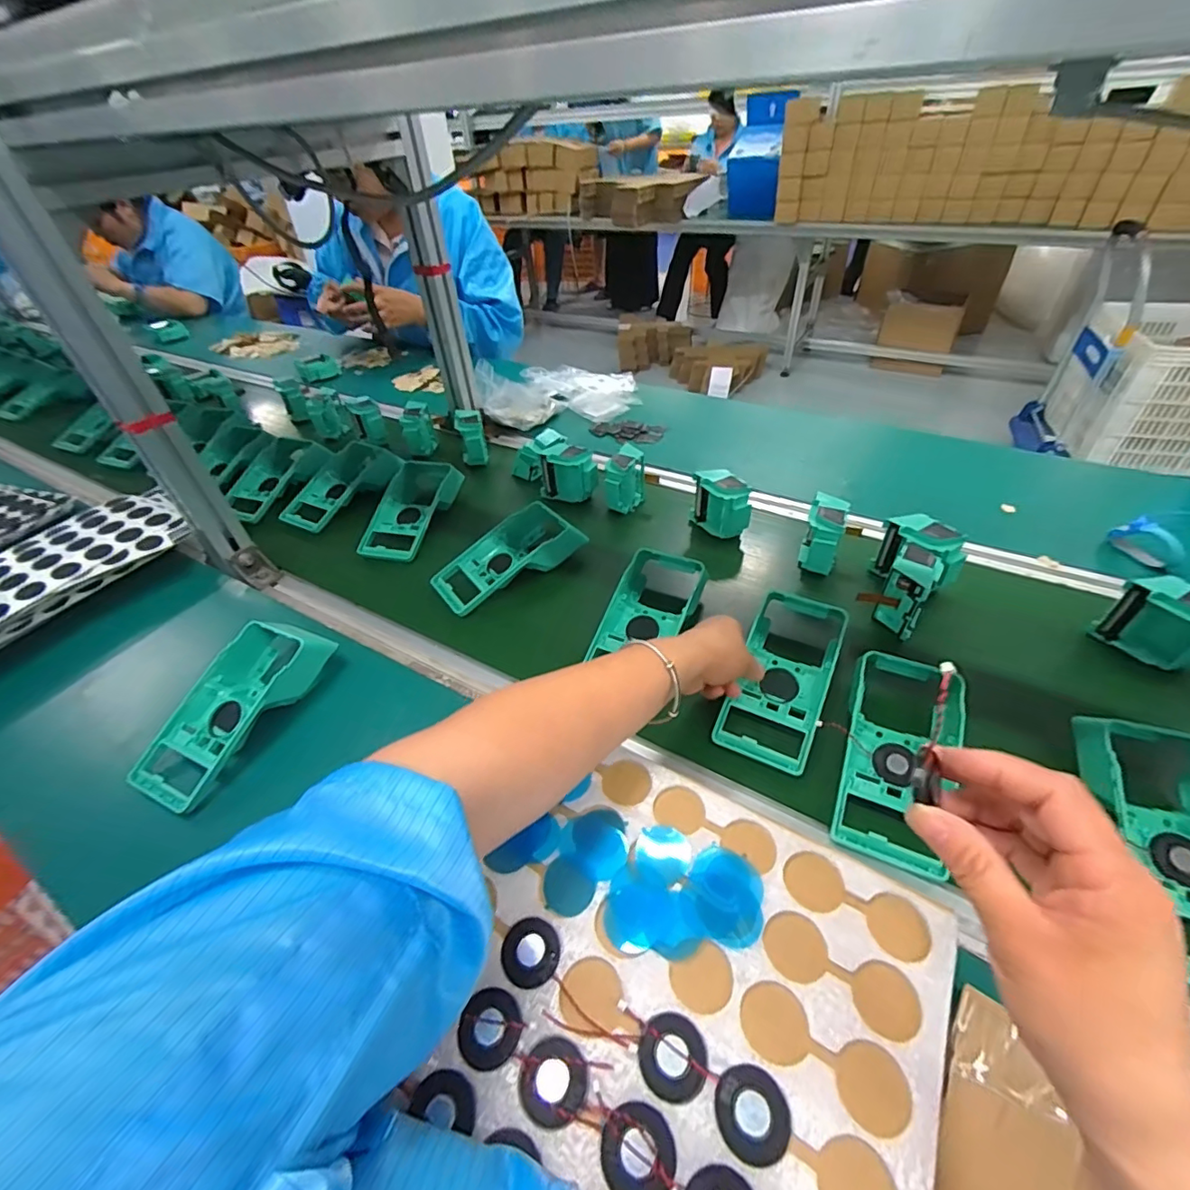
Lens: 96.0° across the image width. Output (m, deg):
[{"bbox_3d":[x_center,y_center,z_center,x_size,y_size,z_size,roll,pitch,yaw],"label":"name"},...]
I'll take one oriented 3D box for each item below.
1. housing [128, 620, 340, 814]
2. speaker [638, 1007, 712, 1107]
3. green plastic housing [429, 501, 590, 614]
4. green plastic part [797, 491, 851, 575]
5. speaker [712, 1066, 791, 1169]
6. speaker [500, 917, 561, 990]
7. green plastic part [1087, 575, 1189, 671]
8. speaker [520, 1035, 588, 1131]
[{"bbox_3d":[-0.345,0.104,0.512,0.082,0.059,0.186,18,48,20],"label":"housing"},{"bbox_3d":[0.040,0.235,0.273,0.033,0.004,0.034,-2,44,1],"label":"speaker"},{"bbox_3d":[-0.111,-0.051,0.664,0.182,0.051,0.085,-28,49,-24],"label":"green plastic housing"},{"bbox_3d":[0.272,-0.070,0.642,0.045,0.080,0.072,17,47,19],"label":"green plastic part"},{"bbox_3d":[0.076,0.248,0.256,0.034,0.004,0.034,24,50,25],"label":"speaker"},{"bbox_3d":[-0.038,0.208,0.313,0.034,0.004,0.033,-2,44,1],"label":"speaker"},{"bbox_3d":[0.542,0.026,0.510,0.040,0.075,0.076,-27,49,-23],"label":"green plastic part"},{"bbox_3d":[-0.021,0.245,0.269,0.033,0.004,0.033,-2,44,1],"label":"speaker"}]

